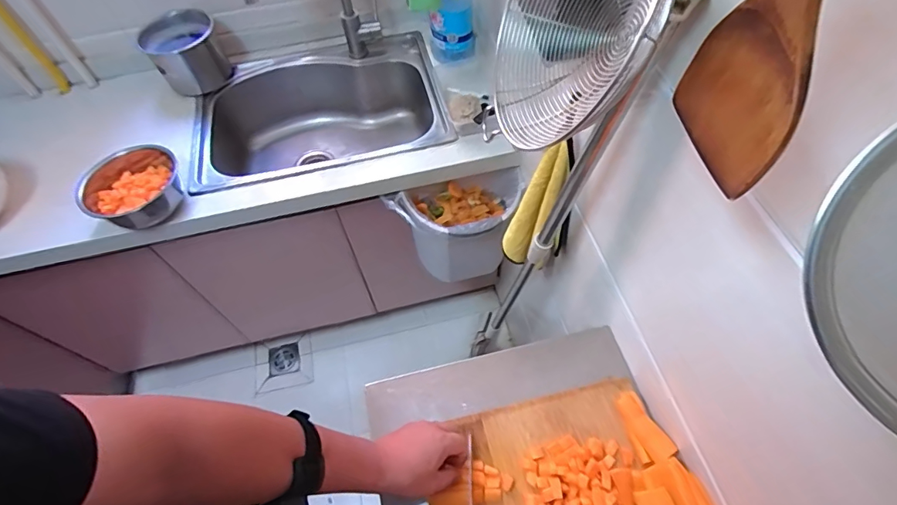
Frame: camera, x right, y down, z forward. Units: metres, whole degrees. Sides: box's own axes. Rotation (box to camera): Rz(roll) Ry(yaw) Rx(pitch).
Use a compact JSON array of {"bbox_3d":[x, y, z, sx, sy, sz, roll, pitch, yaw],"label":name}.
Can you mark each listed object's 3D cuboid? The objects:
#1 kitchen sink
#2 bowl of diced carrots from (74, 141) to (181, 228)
[{"bbox_3d":[-0.308,-0.299,1.161,0.572,0.228,0.404,-13,58,-6],"label":"kitchen sink"},{"bbox_3d":[-0.626,-0.142,0.909,0.167,0.070,0.185,-23,60,-12],"label":"bowl of diced carrots"}]

